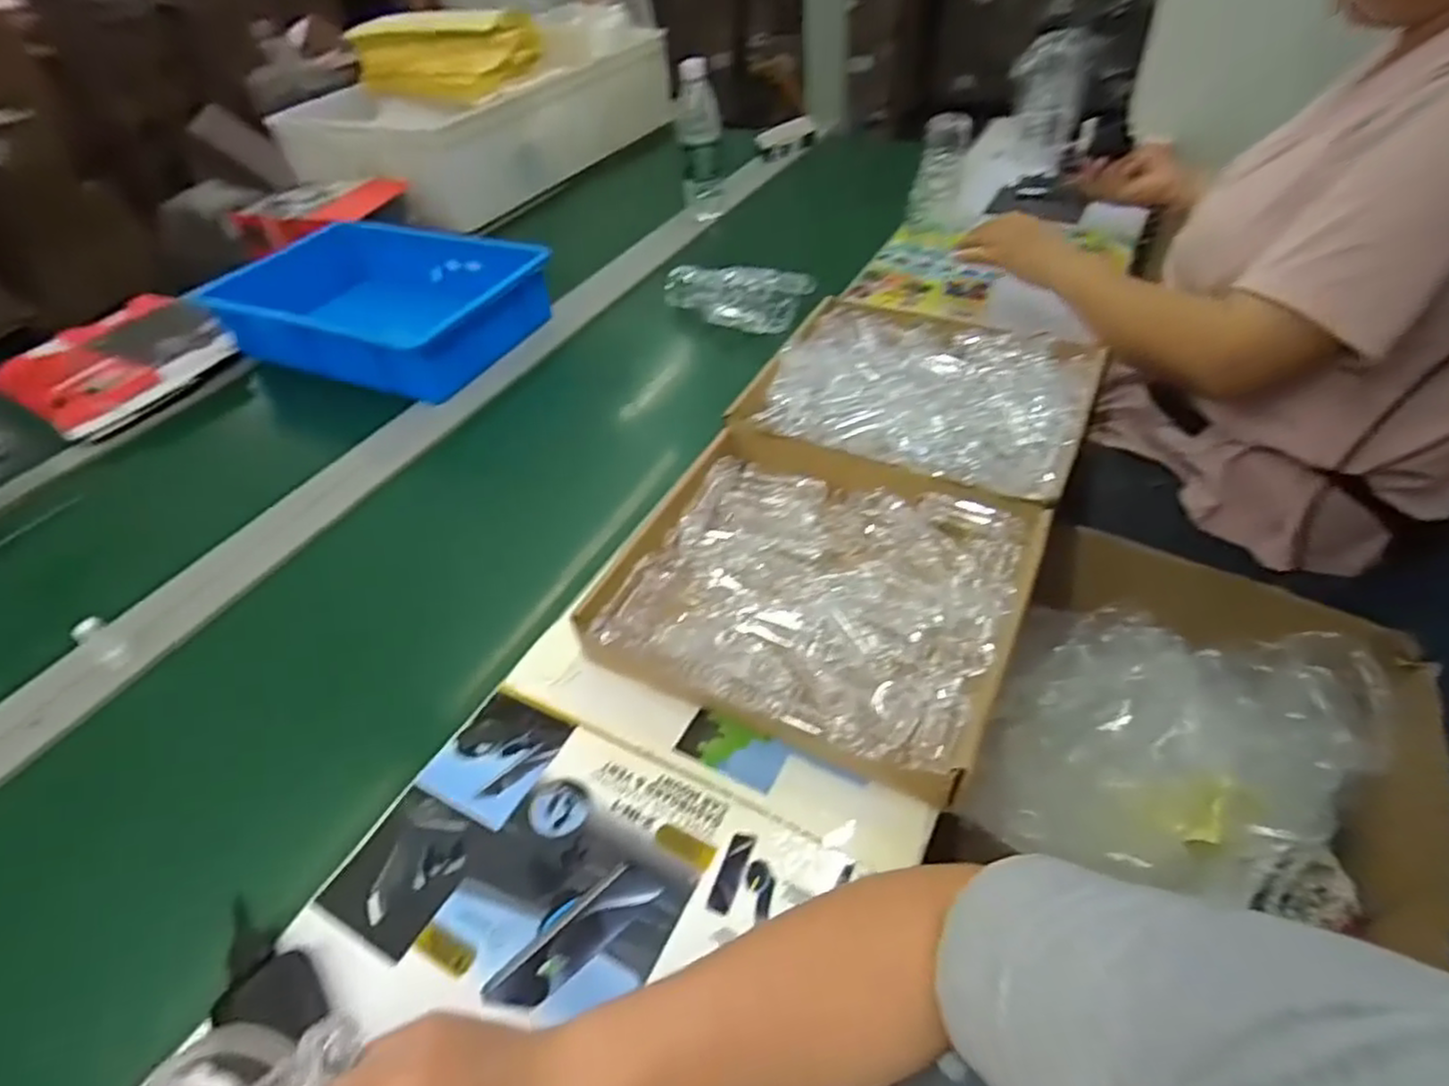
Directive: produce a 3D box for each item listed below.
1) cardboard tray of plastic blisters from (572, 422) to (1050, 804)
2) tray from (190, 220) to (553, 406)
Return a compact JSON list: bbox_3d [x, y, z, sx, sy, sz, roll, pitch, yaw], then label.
[{"bbox_3d":[0.081,0.029,0.589,0.307,0.048,0.290,21,50,24],"label":"cardboard tray of plastic blisters"},{"bbox_3d":[-0.455,-0.327,0.963,0.414,0.086,0.267,17,49,21],"label":"tray"}]

